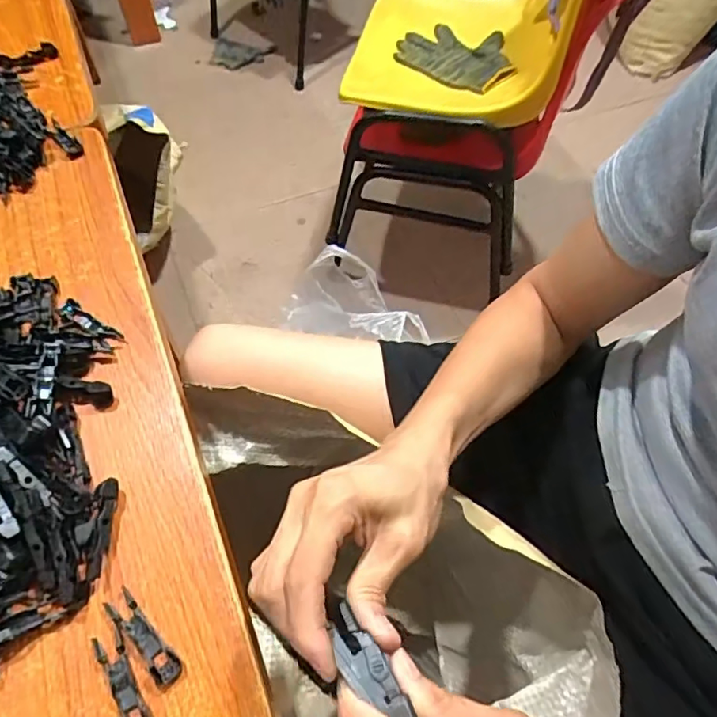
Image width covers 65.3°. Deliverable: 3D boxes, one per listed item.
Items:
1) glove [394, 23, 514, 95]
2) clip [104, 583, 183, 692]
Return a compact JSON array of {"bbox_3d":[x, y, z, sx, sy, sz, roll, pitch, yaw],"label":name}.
[{"bbox_3d":[0.174,-0.533,0.975,0.210,0.034,0.155,32,63,17],"label":"glove"},{"bbox_3d":[-0.114,0.147,0.295,0.014,0.004,0.056,-38,67,-22],"label":"clip"}]

